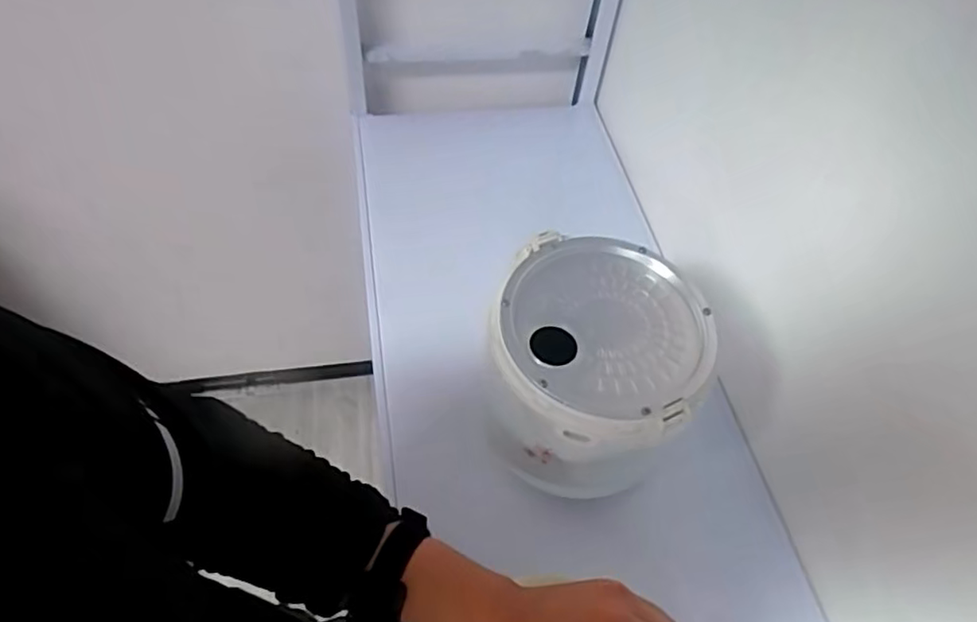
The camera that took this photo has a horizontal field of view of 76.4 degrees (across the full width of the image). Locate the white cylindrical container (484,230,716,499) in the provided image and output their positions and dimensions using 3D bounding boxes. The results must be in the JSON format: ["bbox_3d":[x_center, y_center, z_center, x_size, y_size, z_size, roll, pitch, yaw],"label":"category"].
[{"bbox_3d":[0.093,0.057,0.595,0.180,0.146,0.186,3,54,-4],"label":"white cylindrical container"}]

